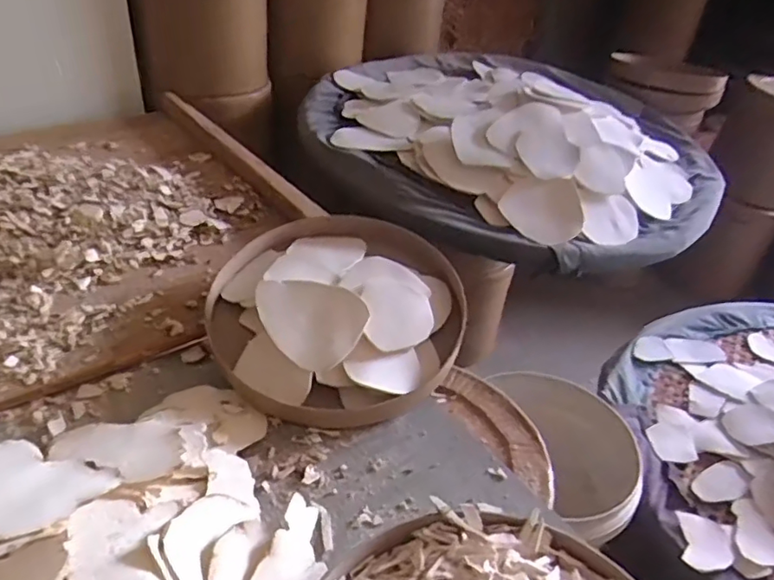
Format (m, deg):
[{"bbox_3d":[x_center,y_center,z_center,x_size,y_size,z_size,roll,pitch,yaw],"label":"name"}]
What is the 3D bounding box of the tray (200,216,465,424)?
[{"bbox_3d":[-0.058,0.022,0.695,0.295,0.084,0.268,0,37,-8],"label":"tray"}]

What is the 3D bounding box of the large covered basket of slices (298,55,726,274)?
[{"bbox_3d":[0.253,-0.351,1.234,0.871,0.164,0.757,27,42,25],"label":"large covered basket of slices"}]

